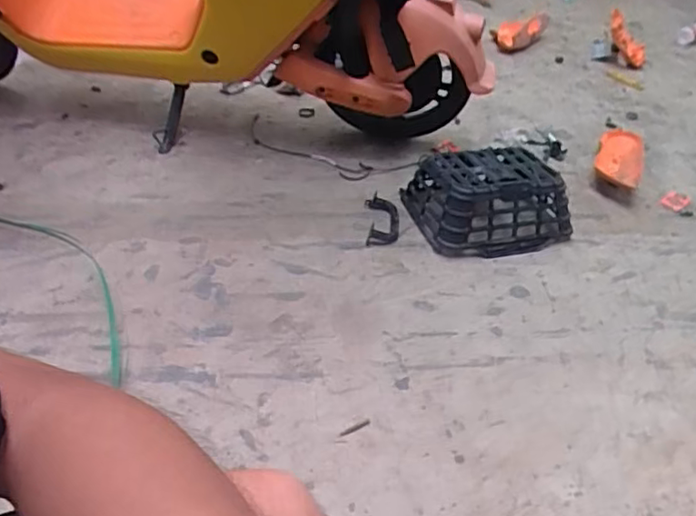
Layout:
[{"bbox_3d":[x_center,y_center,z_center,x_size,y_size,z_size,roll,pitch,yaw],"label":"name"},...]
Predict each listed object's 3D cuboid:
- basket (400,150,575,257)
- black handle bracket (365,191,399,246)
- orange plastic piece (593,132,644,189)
[{"bbox_3d":[0.283,-0.118,1.268,0.284,0.142,0.225,-14,42,-19],"label":"basket"},{"bbox_3d":[0.072,-0.081,1.276,0.065,0.021,0.154,1,40,-2],"label":"black handle bracket"},{"bbox_3d":[0.690,-0.258,1.550,0.109,0.033,0.297,17,42,17],"label":"orange plastic piece"}]

